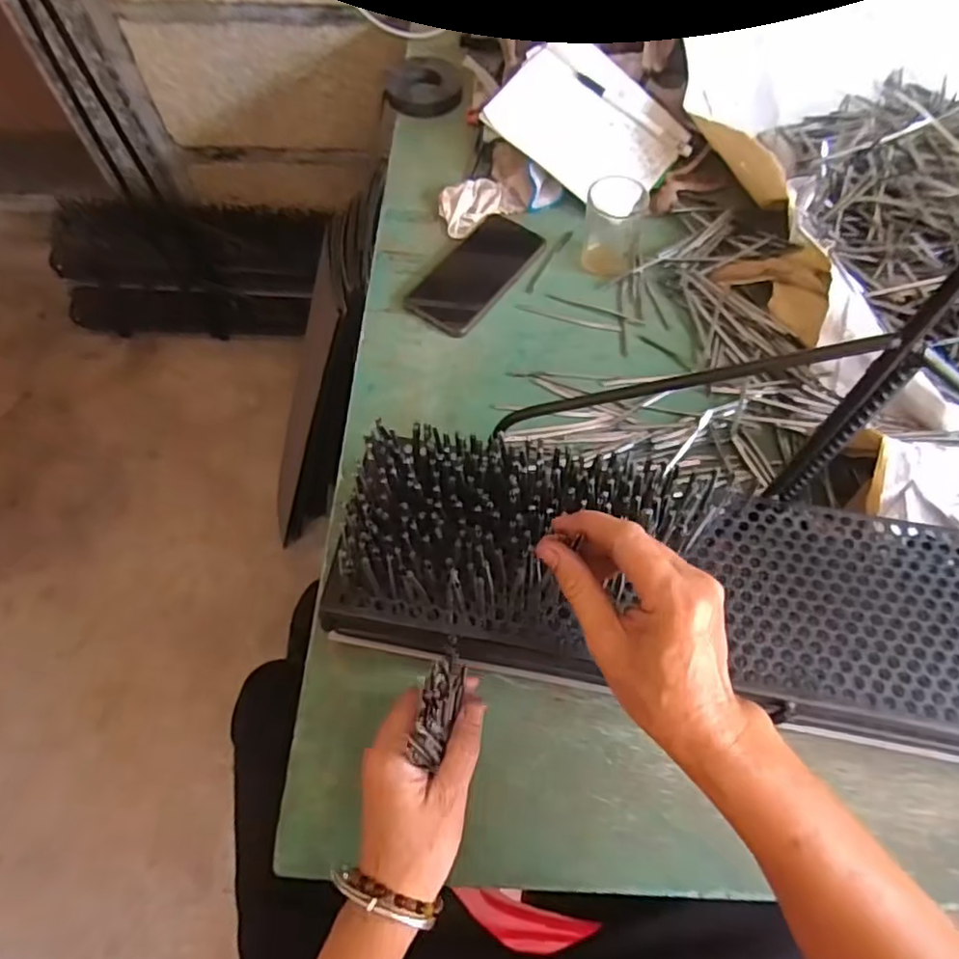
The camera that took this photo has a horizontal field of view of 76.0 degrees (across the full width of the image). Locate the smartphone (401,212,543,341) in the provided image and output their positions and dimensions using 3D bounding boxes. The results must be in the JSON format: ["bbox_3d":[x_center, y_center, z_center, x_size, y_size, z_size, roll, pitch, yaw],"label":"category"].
[{"bbox_3d":[-0.001,-0.218,0.641,0.079,0.004,0.164,30,67,16],"label":"smartphone"}]

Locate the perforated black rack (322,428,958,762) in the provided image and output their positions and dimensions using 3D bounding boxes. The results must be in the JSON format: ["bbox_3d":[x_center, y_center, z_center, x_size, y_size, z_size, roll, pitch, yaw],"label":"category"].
[{"bbox_3d":[0.200,0.082,0.407,0.584,0.071,0.148,11,67,1],"label":"perforated black rack"}]

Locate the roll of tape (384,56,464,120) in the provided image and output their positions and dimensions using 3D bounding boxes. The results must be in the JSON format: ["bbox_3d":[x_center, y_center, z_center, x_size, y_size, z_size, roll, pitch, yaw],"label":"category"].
[{"bbox_3d":[-0.068,-0.499,0.773,0.087,0.021,0.082,23,65,13],"label":"roll of tape"}]

